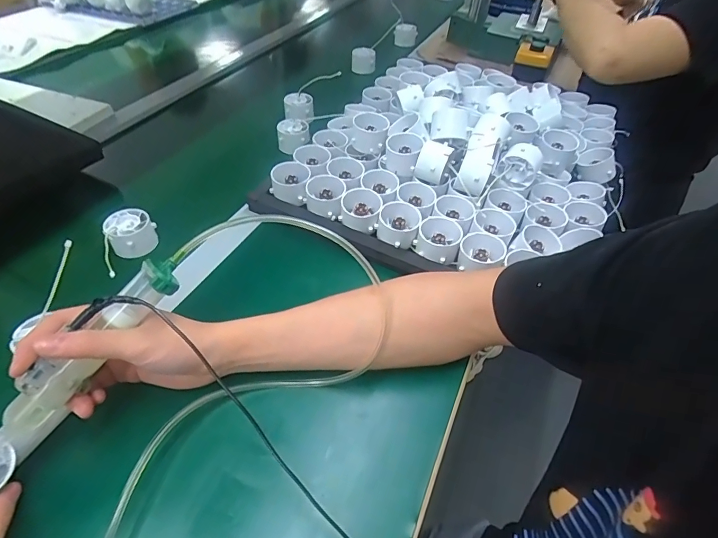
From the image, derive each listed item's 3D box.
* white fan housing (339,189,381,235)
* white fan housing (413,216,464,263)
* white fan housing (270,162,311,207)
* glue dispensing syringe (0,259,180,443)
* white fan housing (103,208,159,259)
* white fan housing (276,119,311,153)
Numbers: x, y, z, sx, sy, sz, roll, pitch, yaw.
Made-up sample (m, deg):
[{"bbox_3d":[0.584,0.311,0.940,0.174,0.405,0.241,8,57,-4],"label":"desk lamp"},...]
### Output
[{"bbox_3d":[0.002,-0.077,0.516,0.048,0.024,0.046,2,46,-1],"label":"white fan housing"},{"bbox_3d":[0.093,-0.035,0.490,0.050,0.026,0.048,13,47,9],"label":"white fan housing"},{"bbox_3d":[-0.089,-0.110,0.541,0.049,0.035,0.052,-1,46,-5],"label":"white fan housing"},{"bbox_3d":[-0.202,0.059,0.311,0.032,0.028,0.166,36,79,27],"label":"glue dispensing syringe"},{"bbox_3d":[-0.273,-0.043,0.502,0.051,0.034,0.051,2,46,-2],"label":"white fan housing"},{"bbox_3d":[-0.110,-0.217,0.678,0.054,0.040,0.048,-4,47,-7],"label":"white fan housing"}]

